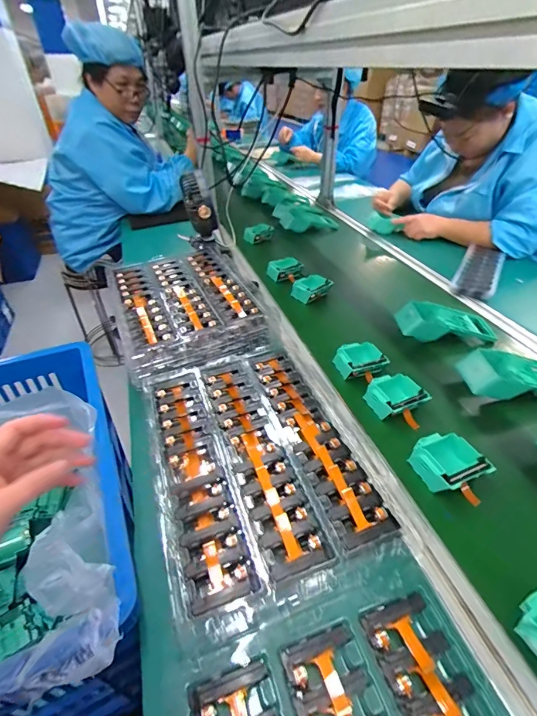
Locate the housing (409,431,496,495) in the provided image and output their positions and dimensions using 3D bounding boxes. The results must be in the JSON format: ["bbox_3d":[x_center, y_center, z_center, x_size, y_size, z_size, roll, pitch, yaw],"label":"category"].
[{"bbox_3d":[0.234,0.143,0.486,0.084,0.046,0.077,-15,42,-16],"label":"housing"}]

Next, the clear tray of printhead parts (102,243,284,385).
[{"bbox_3d":[-0.176,-0.128,0.750,0.280,0.044,0.402,-16,42,-19],"label":"clear tray of printhead parts"}]

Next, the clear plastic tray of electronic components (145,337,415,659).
[{"bbox_3d":[-0.029,0.121,0.491,0.247,0.027,0.385,-15,42,-15],"label":"clear plastic tray of electronic components"}]

